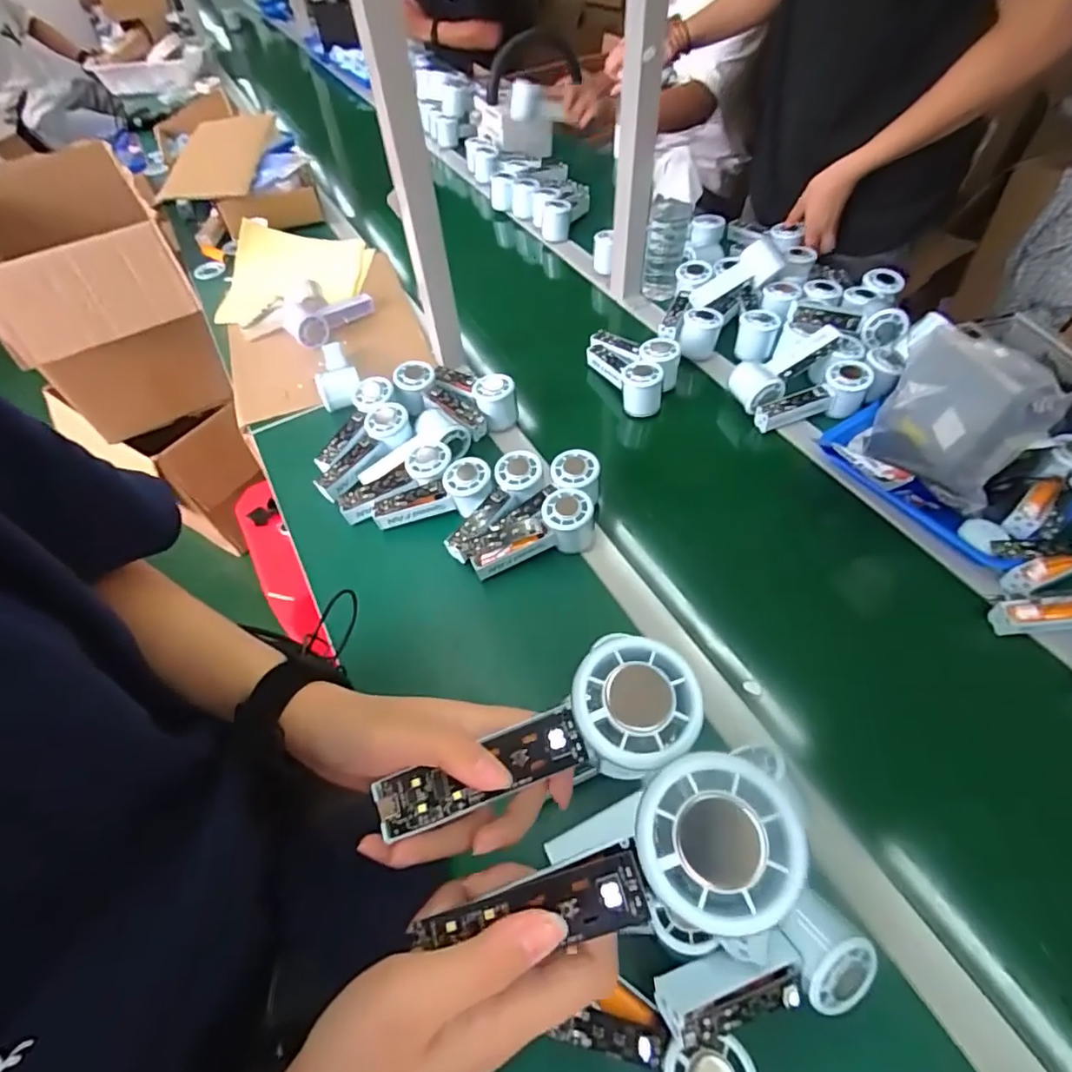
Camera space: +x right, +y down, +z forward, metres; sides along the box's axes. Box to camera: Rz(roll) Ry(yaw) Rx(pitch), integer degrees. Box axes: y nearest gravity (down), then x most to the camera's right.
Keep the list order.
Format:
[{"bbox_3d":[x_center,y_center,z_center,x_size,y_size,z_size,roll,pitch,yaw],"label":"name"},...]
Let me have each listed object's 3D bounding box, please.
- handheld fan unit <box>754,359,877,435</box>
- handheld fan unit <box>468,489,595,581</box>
[{"bbox_3d":[0.382,-0.182,0.774,0.156,0.056,0.051,-21,54,6],"label":"handheld fan unit"},{"bbox_3d":[-0.004,-0.003,0.656,0.149,0.056,0.055,-16,55,-6],"label":"handheld fan unit"}]

